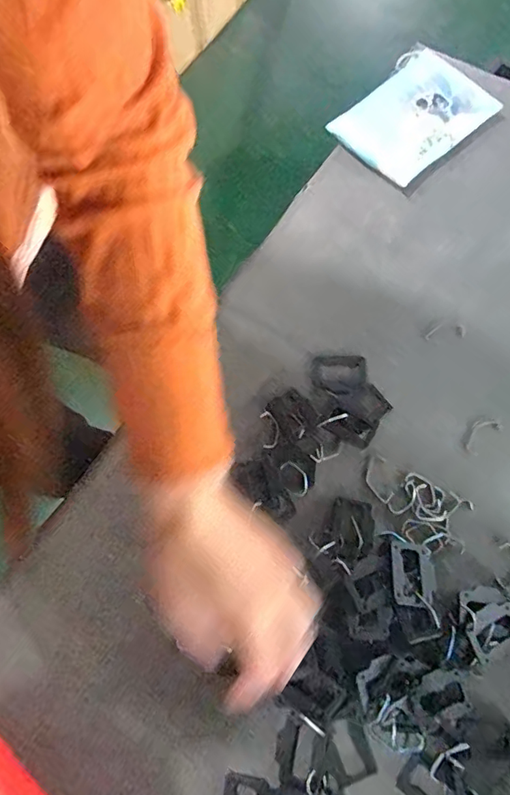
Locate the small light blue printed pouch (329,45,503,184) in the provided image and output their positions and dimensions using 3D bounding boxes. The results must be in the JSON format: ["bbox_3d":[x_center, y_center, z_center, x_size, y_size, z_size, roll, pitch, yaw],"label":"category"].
[{"bbox_3d":[0.182,-0.325,0.583,0.170,0.036,0.133,-43,74,-10],"label":"small light blue printed pouch"}]

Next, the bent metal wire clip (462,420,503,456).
[{"bbox_3d":[0.213,0.035,0.481,0.043,0.004,0.022,-42,74,-10],"label":"bent metal wire clip"}]

